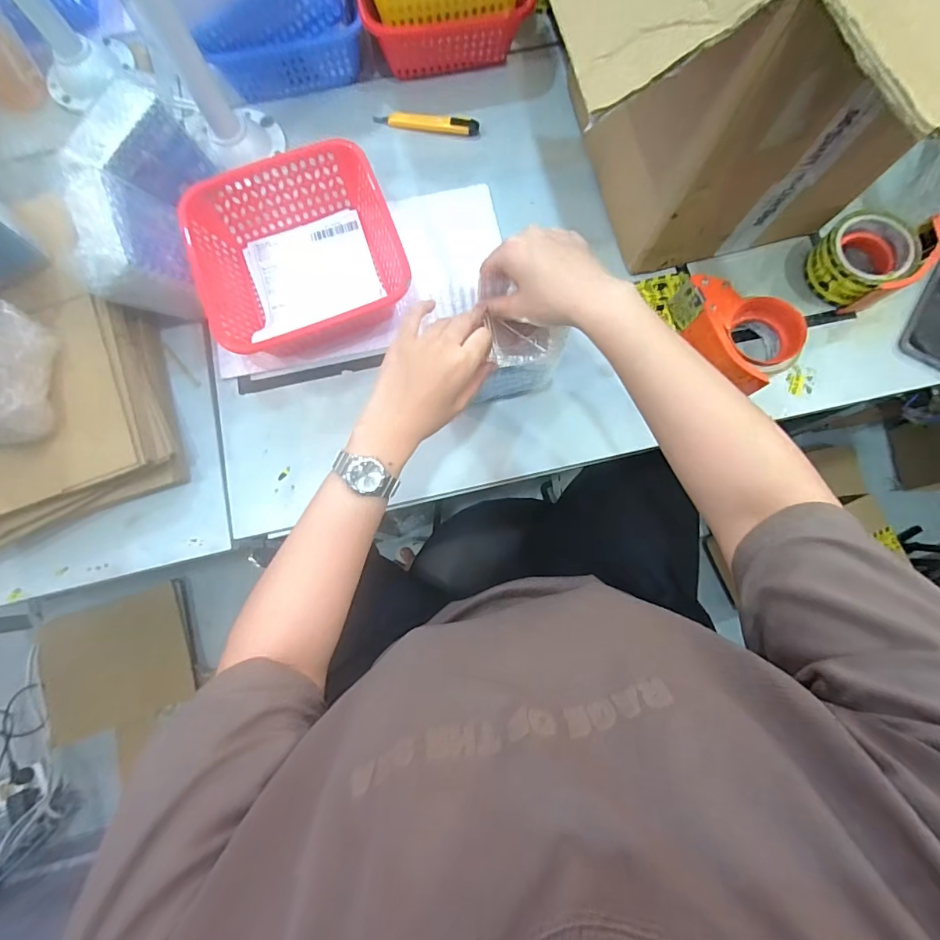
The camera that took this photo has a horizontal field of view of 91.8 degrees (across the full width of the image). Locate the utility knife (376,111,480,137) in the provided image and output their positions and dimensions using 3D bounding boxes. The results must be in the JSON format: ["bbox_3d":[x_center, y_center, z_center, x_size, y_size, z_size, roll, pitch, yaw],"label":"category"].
[{"bbox_3d":[-0.060,-0.479,0.629,0.143,0.010,0.023,8,80,2],"label":"utility knife"}]

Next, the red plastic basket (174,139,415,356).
[{"bbox_3d":[-0.200,-0.252,0.551,0.219,0.085,0.217,-21,80,-3],"label":"red plastic basket"}]

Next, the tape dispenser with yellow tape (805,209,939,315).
[{"bbox_3d":[0.485,-0.260,0.541,0.134,0.058,0.097,-31,80,-5],"label":"tape dispenser with yellow tape"}]

